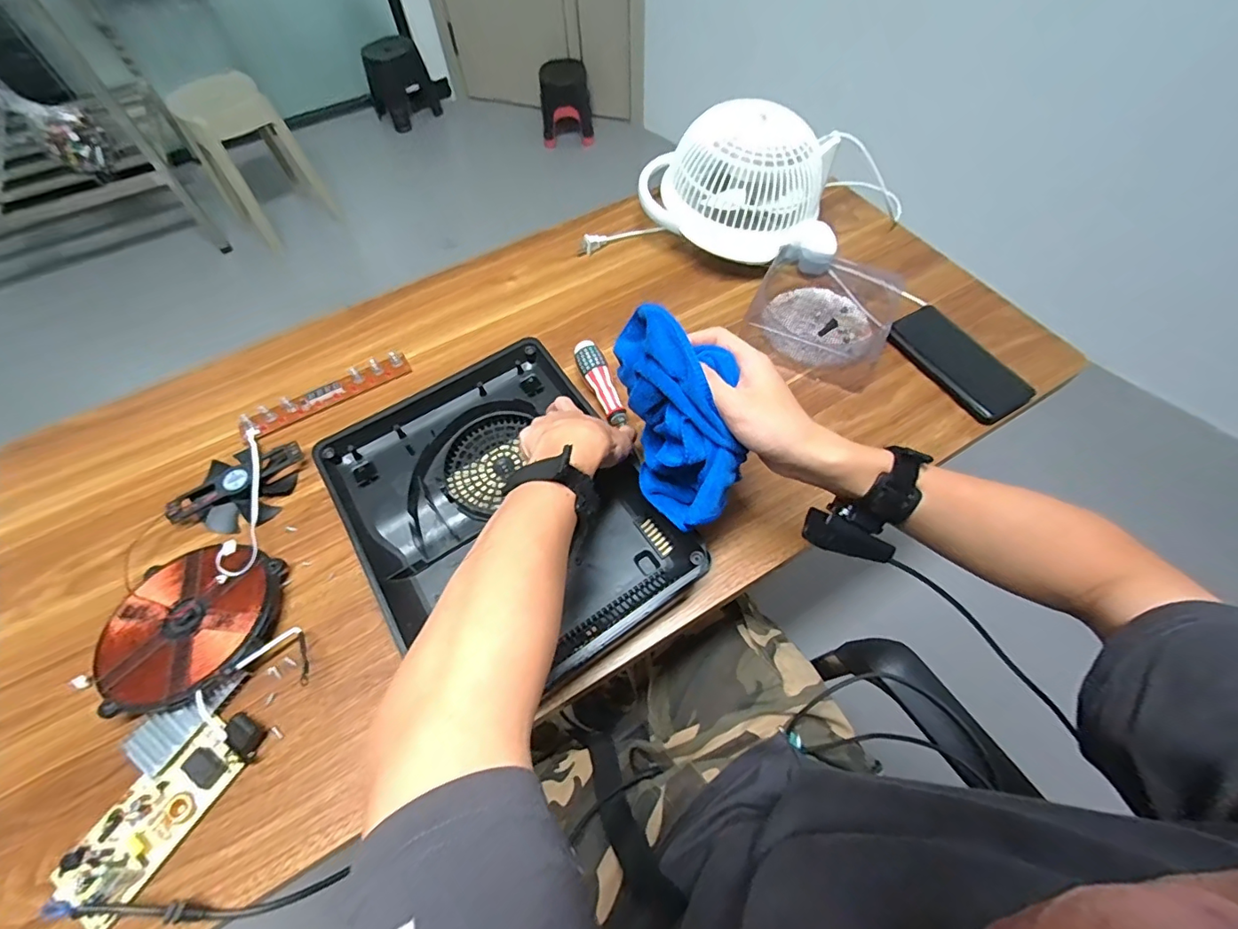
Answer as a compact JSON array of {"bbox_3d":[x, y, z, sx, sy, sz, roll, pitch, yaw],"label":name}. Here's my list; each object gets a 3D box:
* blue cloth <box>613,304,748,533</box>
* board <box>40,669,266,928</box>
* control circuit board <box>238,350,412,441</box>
[{"bbox_3d":[0.051,-0.040,0.459,0.081,0.161,0.174,-17,61,-8],"label":"blue cloth"},{"bbox_3d":[-0.385,0.268,0.437,0.097,0.029,0.183,24,64,15],"label":"board"},{"bbox_3d":[-0.358,-0.086,0.641,0.201,0.013,0.038,-28,63,-14],"label":"control circuit board"}]

